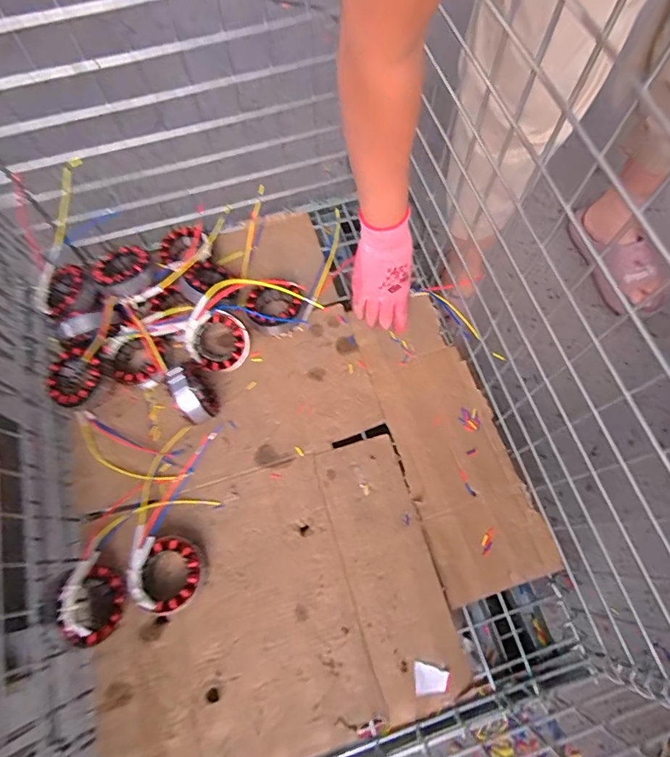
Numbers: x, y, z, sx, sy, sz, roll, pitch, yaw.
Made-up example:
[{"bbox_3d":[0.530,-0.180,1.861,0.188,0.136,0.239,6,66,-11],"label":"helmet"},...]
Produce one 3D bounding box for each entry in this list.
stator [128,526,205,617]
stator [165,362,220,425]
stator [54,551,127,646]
[{"bbox_3d":[-0.205,0.238,0.562,0.083,0.047,0.095,-3,69,-1],"label":"stator"},{"bbox_3d":[-0.193,0.024,0.619,0.044,0.082,0.079,-30,72,-10],"label":"stator"},{"bbox_3d":[-0.280,0.255,0.516,0.026,0.080,0.088,-16,43,17],"label":"stator"}]

